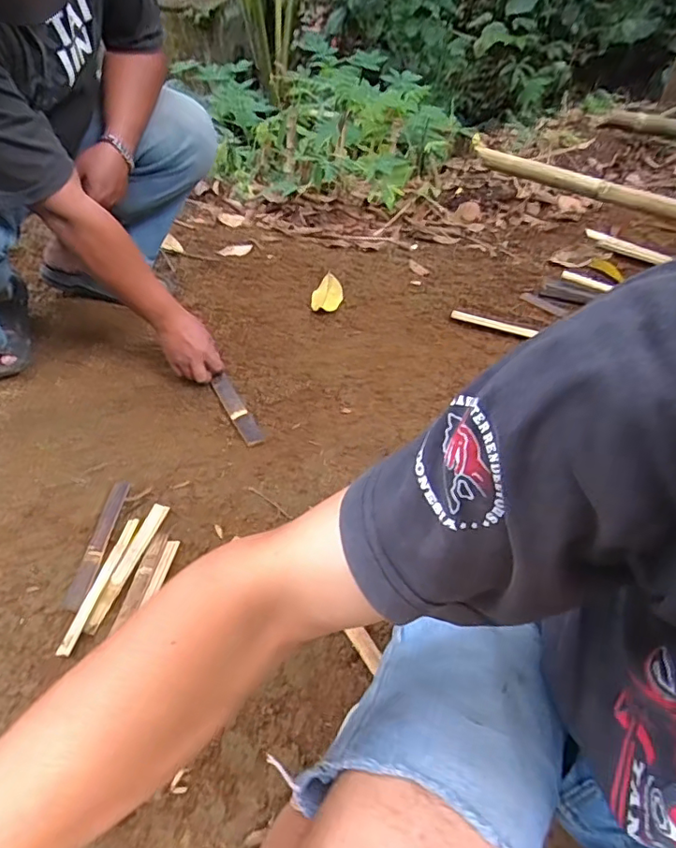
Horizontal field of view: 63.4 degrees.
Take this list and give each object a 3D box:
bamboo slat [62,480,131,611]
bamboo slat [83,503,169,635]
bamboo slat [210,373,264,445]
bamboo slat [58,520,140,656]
[{"bbox_3d":[-0.362,0.176,0.830,0.033,0.008,0.211,5,48,2],"label":"bamboo slat"},{"bbox_3d":[-0.307,0.204,0.805,0.026,0.008,0.208,12,48,8],"label":"bamboo slat"},{"bbox_3d":[-0.185,-0.027,1.004,0.035,0.007,0.167,-28,61,-15],"label":"bamboo slat"},{"bbox_3d":[-0.339,0.225,0.783,0.020,0.005,0.206,12,53,6],"label":"bamboo slat"}]

